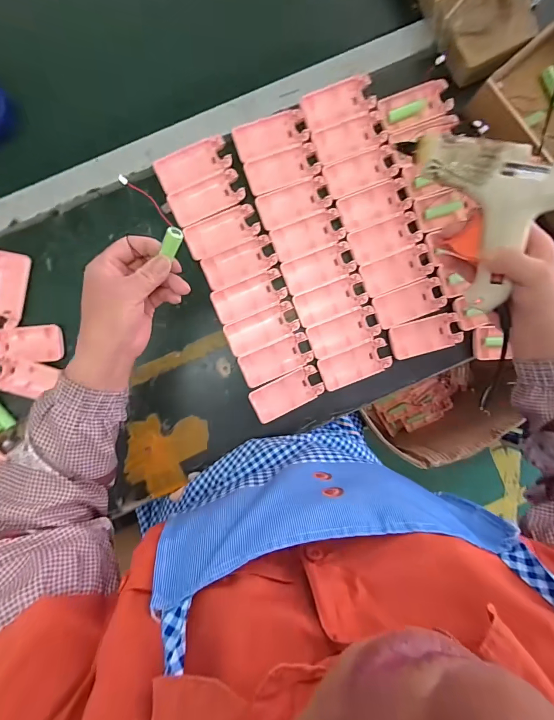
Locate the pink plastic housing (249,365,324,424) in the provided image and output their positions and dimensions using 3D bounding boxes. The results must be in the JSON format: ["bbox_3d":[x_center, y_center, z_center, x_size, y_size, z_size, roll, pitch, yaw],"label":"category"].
[{"bbox_3d":[0.013,0.044,0.456,0.093,0.020,0.045,-28,90,-1],"label":"pink plastic housing"}]

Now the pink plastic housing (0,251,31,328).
[{"bbox_3d":[-0.345,-0.089,0.438,0.046,0.012,0.094,10,89,-1],"label":"pink plastic housing"}]

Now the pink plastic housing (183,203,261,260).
[{"bbox_3d":[-0.071,-0.166,0.444,0.093,0.012,0.046,-26,90,-1],"label":"pink plastic housing"}]

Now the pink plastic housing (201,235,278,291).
[{"bbox_3d":[-0.049,-0.126,0.449,0.092,0.011,0.044,-23,90,-1],"label":"pink plastic housing"}]

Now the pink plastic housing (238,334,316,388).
[{"bbox_3d":[-0.001,0.000,0.454,0.091,0.018,0.042,-23,90,-1],"label":"pink plastic housing"}]

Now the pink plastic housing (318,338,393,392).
[{"bbox_3d":[0.102,0.005,0.459,0.093,0.021,0.043,-22,90,-1],"label":"pink plastic housing"}]

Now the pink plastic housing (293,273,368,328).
[{"bbox_3d":[0.070,-0.078,0.455,0.090,0.015,0.042,-21,90,-1],"label":"pink plastic housing"}]

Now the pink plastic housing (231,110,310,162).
[{"bbox_3d":[-0.008,-0.291,0.448,0.093,0.011,0.047,-19,90,-1],"label":"pink plastic housing"}]

